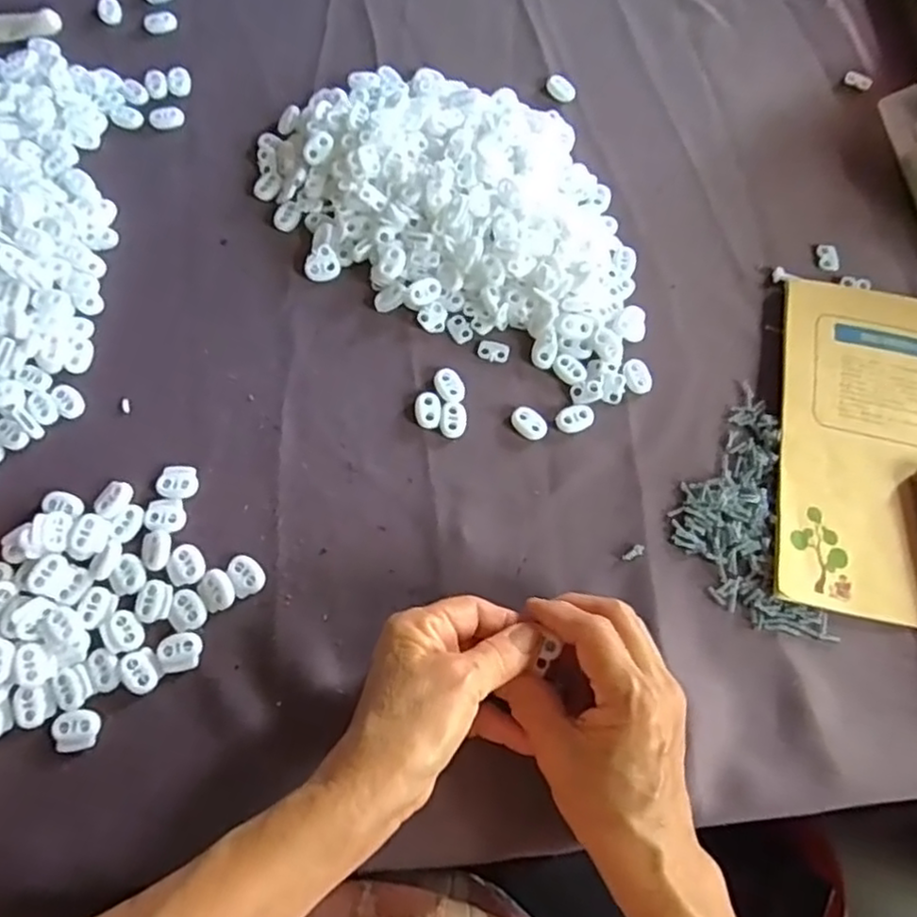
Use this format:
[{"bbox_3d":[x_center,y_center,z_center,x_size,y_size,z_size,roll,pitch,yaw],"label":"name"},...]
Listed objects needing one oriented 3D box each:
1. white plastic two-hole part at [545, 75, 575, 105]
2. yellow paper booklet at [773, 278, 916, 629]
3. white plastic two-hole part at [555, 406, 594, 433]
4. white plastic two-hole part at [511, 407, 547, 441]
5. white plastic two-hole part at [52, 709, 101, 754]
[{"bbox_3d":[0.074,-0.269,0.493,0.017,0.004,0.023,-32,73,-12],"label":"white plastic two-hole part"},{"bbox_3d":[0.257,-0.008,0.401,0.132,0.007,0.207,11,70,3],"label":"yellow paper booklet"},{"bbox_3d":[0.070,-0.023,0.407,0.023,0.004,0.014,-18,71,-8],"label":"white plastic two-hole part"},{"bbox_3d":[0.042,-0.021,0.405,0.022,0.004,0.016,41,74,13],"label":"white plastic two-hole part"},{"bbox_3d":[-0.191,0.136,0.341,0.020,0.007,0.019,-16,71,-7],"label":"white plastic two-hole part"}]

